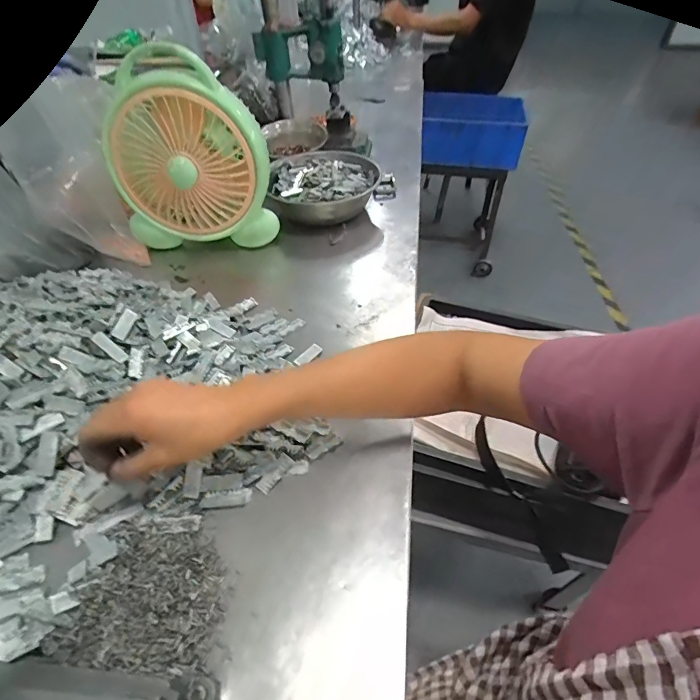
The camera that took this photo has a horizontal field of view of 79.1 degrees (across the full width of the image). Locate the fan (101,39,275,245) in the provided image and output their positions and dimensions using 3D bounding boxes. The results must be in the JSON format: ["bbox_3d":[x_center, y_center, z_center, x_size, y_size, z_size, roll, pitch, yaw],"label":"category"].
[{"bbox_3d":[-0.216,-0.260,0.579,0.207,0.228,0.101,-6,46,-7],"label":"fan"}]

